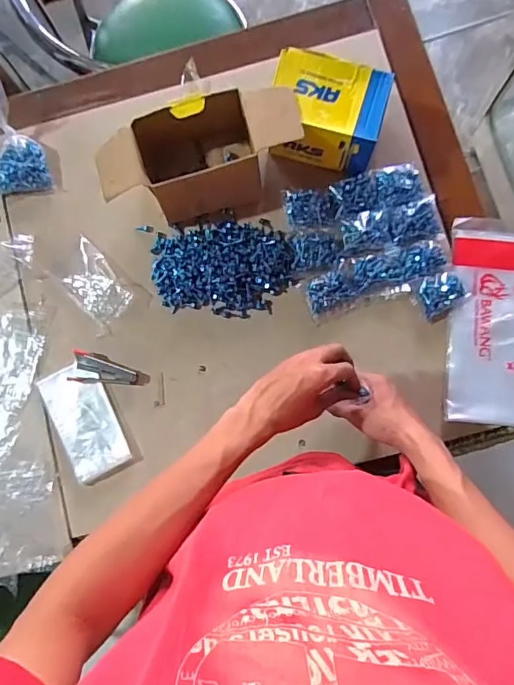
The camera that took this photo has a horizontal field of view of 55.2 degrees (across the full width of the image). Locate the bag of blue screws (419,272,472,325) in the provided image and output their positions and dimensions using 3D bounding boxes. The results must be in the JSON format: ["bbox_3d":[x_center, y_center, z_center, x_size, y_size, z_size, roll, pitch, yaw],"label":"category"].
[{"bbox_3d":[0.245,-0.066,0.655,0.067,0.023,0.055,-39,82,-2],"label":"bag of blue screws"}]

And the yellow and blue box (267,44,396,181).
[{"bbox_3d":[0.093,-0.301,0.649,0.142,0.088,0.098,18,84,6],"label":"yellow and blue box"}]

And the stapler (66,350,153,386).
[{"bbox_3d":[-0.202,0.039,0.668,0.103,0.017,0.041,9,83,5],"label":"stapler"}]

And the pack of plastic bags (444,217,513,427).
[{"bbox_3d":[0.314,-0.031,0.657,0.108,0.012,0.276,5,83,4],"label":"pack of plastic bags"}]

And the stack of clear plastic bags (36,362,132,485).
[{"bbox_3d":[-0.235,0.105,0.667,0.080,0.010,0.151,-28,82,0],"label":"stack of clear plastic bags"}]

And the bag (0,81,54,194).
[{"bbox_3d":[-0.358,-0.285,0.704,0.080,0.039,0.152,-20,104,1],"label":"bag"}]

